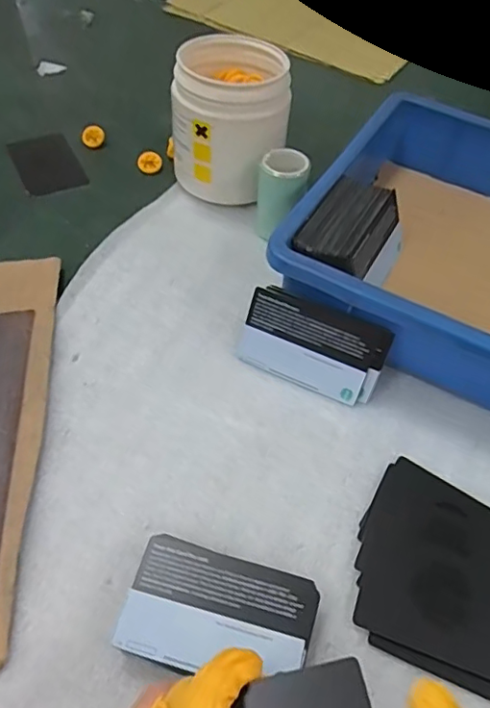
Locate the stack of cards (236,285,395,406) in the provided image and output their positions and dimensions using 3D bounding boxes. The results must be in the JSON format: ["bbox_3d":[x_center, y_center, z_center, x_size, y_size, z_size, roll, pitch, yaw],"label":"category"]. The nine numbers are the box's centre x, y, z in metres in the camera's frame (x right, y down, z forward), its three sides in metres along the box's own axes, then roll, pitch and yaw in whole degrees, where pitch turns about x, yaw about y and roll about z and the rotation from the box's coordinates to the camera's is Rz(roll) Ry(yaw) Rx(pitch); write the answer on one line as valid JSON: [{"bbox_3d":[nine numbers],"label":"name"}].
[{"bbox_3d":[0.043,-0.006,0.360,0.091,0.055,0.009,22,25,13],"label":"stack of cards"}]

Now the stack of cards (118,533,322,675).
[{"bbox_3d":[-0.012,0.127,0.270,0.087,0.023,0.054,14,53,8],"label":"stack of cards"}]

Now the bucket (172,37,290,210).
[{"bbox_3d":[-0.012,-0.190,0.459,0.090,0.102,0.087,1,52,-2],"label":"bucket"}]

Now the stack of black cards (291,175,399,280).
[{"bbox_3d":[0.070,-0.076,0.388,0.046,0.054,0.093,24,55,15],"label":"stack of black cards"}]

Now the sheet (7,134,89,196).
[{"bbox_3d":[-0.179,-0.172,0.502,0.053,0.004,0.080,-23,57,-19],"label":"sheet"}]

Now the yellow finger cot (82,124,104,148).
[{"bbox_3d":[-0.141,-0.203,0.517,0.020,0.013,0.015,-17,55,-16],"label":"yellow finger cot"}]

